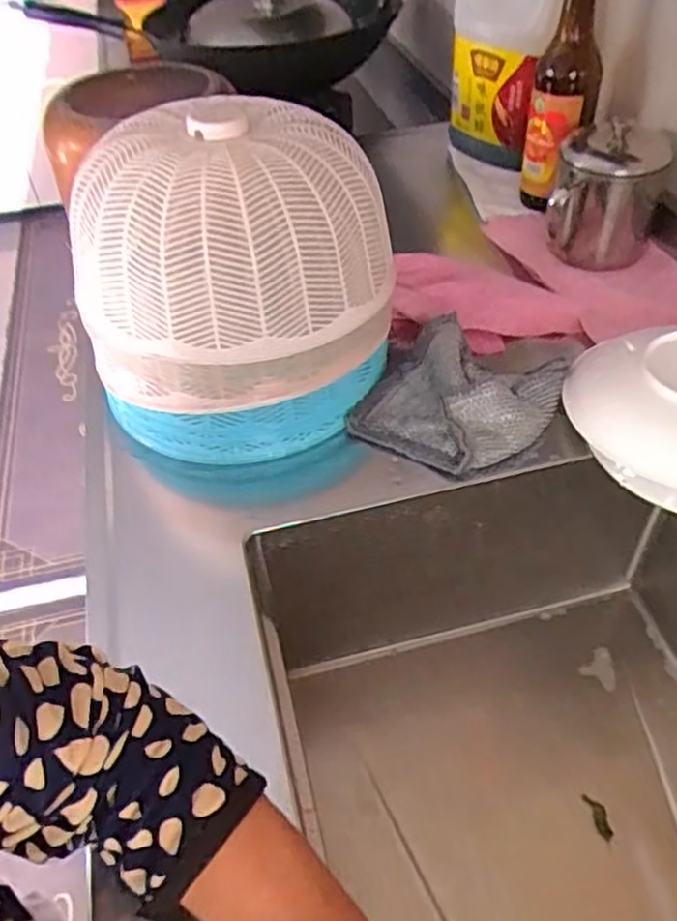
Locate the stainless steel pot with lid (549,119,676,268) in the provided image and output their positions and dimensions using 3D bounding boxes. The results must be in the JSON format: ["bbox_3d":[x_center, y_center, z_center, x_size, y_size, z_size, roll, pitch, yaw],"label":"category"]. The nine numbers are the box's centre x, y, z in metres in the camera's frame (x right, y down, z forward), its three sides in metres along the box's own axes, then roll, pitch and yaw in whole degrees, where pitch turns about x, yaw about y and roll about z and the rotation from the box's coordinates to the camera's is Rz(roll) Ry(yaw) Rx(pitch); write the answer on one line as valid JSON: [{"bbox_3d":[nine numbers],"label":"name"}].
[{"bbox_3d":[0.263,-0.263,0.709,0.098,0.110,0.111,12,48,15],"label":"stainless steel pot with lid"}]

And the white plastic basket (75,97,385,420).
[{"bbox_3d":[-0.068,-0.149,0.525,0.188,0.152,0.190,22,51,22],"label":"white plastic basket"}]

